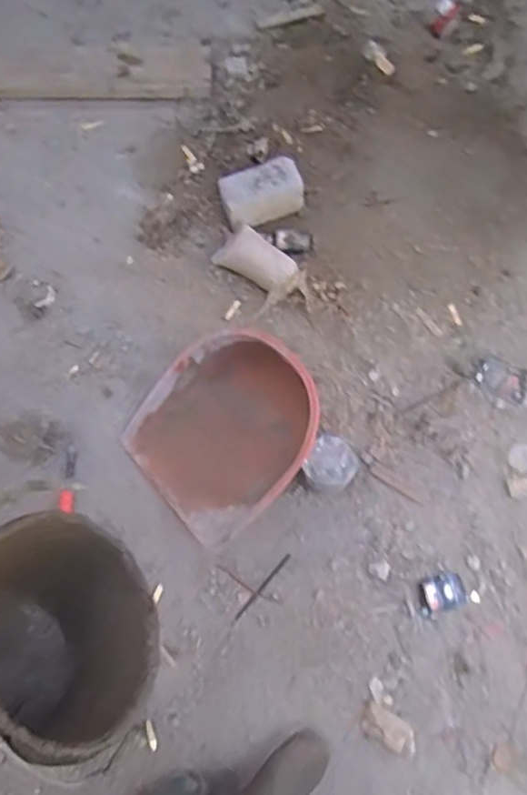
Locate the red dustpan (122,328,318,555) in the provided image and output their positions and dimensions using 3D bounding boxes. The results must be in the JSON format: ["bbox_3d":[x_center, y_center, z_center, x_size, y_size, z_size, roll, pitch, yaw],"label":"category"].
[{"bbox_3d":[-0.079,0.055,1.316,0.384,0.199,0.392,-38,75,-14],"label":"red dustpan"}]

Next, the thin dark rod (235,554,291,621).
[{"bbox_3d":[0.000,0.400,1.297,0.011,0.011,0.169,39,73,13],"label":"thin dark rod"}]

